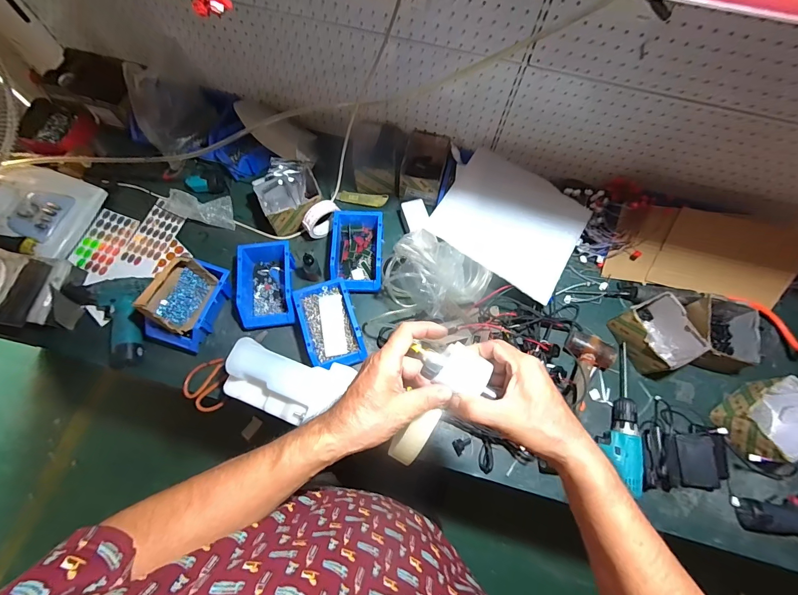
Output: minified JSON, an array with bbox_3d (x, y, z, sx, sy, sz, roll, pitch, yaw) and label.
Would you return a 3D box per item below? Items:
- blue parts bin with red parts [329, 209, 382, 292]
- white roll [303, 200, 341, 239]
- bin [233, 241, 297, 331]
[{"bbox_3d":[-0.095,-0.106,0.829,0.114,0.066,0.187,2,69,-1],"label":"blue parts bin with red parts"},{"bbox_3d":[-0.183,-0.189,0.852,0.098,0.081,0.046,-30,73,-12],"label":"white roll"},{"bbox_3d":[-0.304,-0.030,0.805,0.143,0.072,0.194,-8,70,-5],"label":"bin"}]

